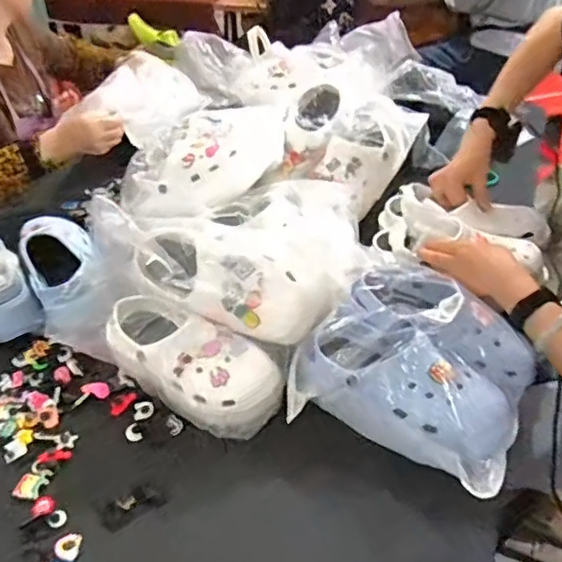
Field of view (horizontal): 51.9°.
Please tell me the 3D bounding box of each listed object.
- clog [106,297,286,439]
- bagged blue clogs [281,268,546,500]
[{"bbox_3d":[-0.116,0.101,0.741,0.243,0.086,0.095,30,49,9],"label":"clog"},{"bbox_3d":[0.165,0.104,0.725,0.272,0.104,0.246,18,46,22],"label":"bagged blue clogs"}]

